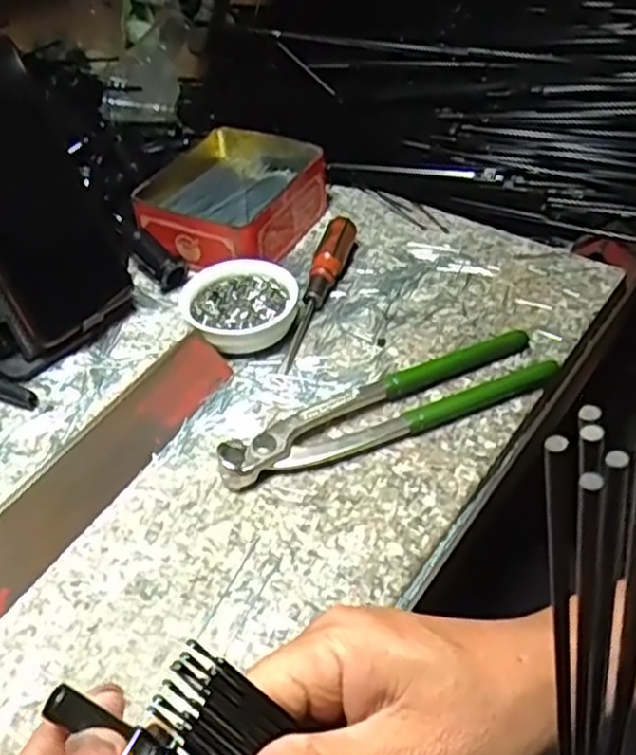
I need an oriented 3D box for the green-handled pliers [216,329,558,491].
[{"bbox_3d":[0.040,0.016,0.413,0.193,0.018,0.041,-19,46,-15],"label":"green-handled pliers"}]

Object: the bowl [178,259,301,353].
[{"bbox_3d":[-0.048,-0.044,0.473,0.070,0.026,0.066,-2,44,2],"label":"bowl"}]

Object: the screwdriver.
[{"bbox_3d":[-0.002,-0.058,0.487,0.018,0.026,0.138,10,46,14],"label":"screwdriver"}]

